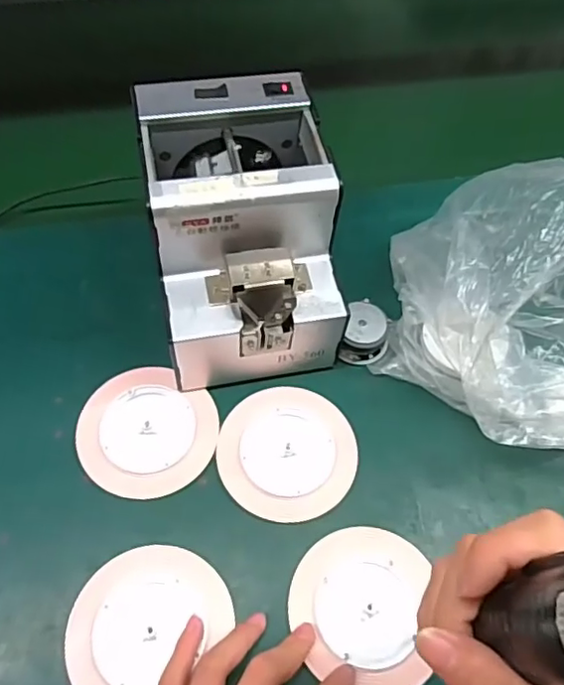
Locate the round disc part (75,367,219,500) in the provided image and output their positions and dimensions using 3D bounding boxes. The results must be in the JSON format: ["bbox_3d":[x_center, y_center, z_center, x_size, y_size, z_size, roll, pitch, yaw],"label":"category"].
[{"bbox_3d":[-0.100,0.065,0.434,0.098,0.004,0.095,2,59,-3],"label":"round disc part"}]

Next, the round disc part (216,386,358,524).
[{"bbox_3d":[0.004,0.080,0.432,0.099,0.004,0.098,0,62,0],"label":"round disc part"}]

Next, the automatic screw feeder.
[{"bbox_3d":[-0.029,-0.080,0.443,0.125,0.144,0.175,-6,61,-6],"label":"automatic screw feeder"}]

